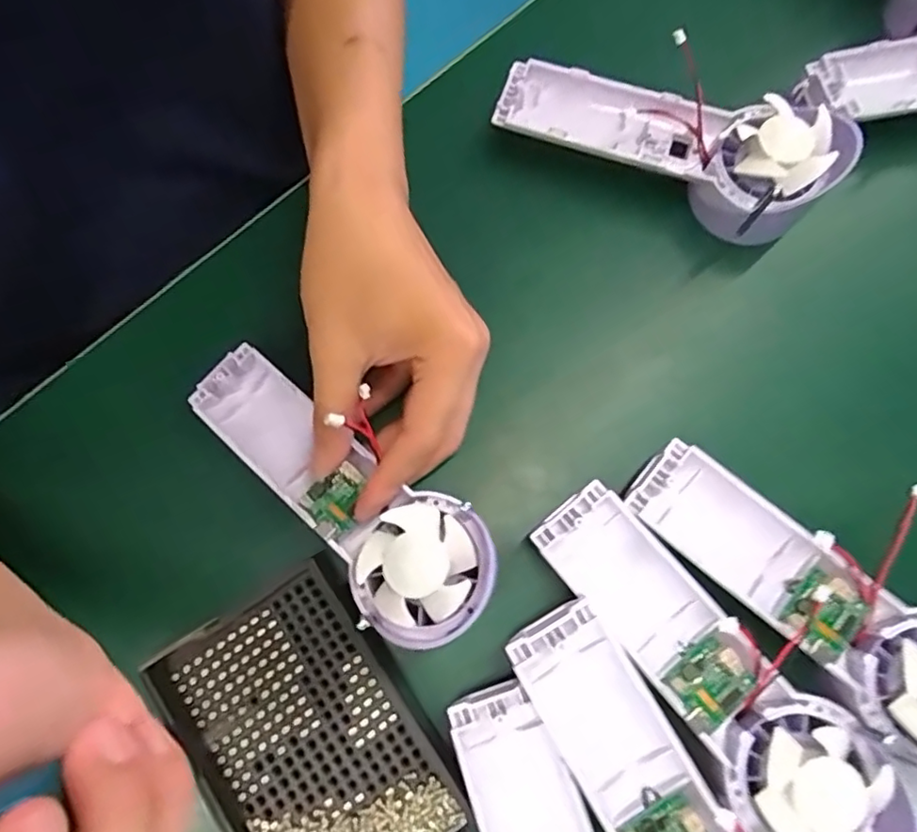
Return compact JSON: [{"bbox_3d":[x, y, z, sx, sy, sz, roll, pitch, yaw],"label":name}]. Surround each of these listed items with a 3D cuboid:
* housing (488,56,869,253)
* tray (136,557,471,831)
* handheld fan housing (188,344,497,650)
[{"bbox_3d":[0.109,-0.152,0.311,0.173,0.045,0.068,23,78,6],"label":"housing"},{"bbox_3d":[-0.067,0.143,0.258,0.088,0.011,0.133,-35,79,-7],"label":"tray"},{"bbox_3d":[-0.057,0.028,0.270,0.170,0.032,0.062,40,80,23],"label":"handheld fan housing"}]

